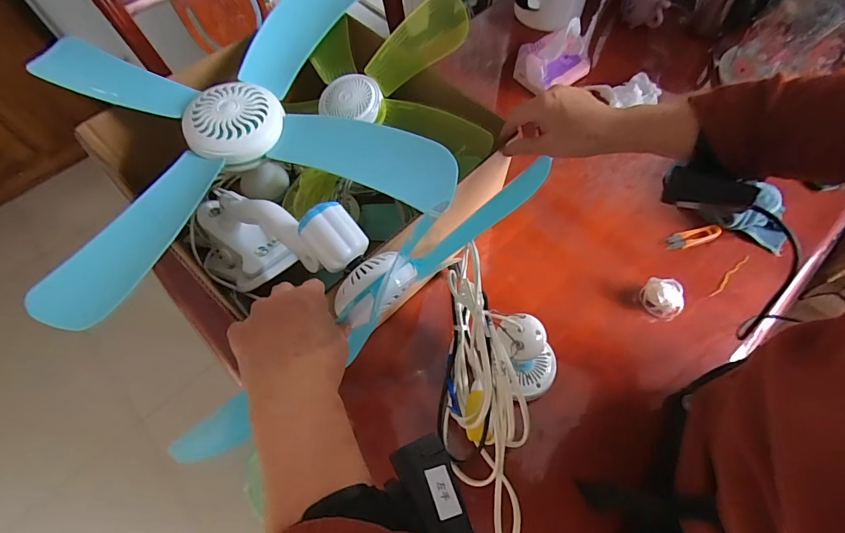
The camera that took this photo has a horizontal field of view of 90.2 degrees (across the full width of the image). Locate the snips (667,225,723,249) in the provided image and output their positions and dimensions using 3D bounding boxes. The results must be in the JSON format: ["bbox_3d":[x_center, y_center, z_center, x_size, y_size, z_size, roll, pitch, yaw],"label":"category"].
[{"bbox_3d":[0.411,-0.044,0.641,0.078,0.011,0.026,-17,60,11],"label":"snips"}]

